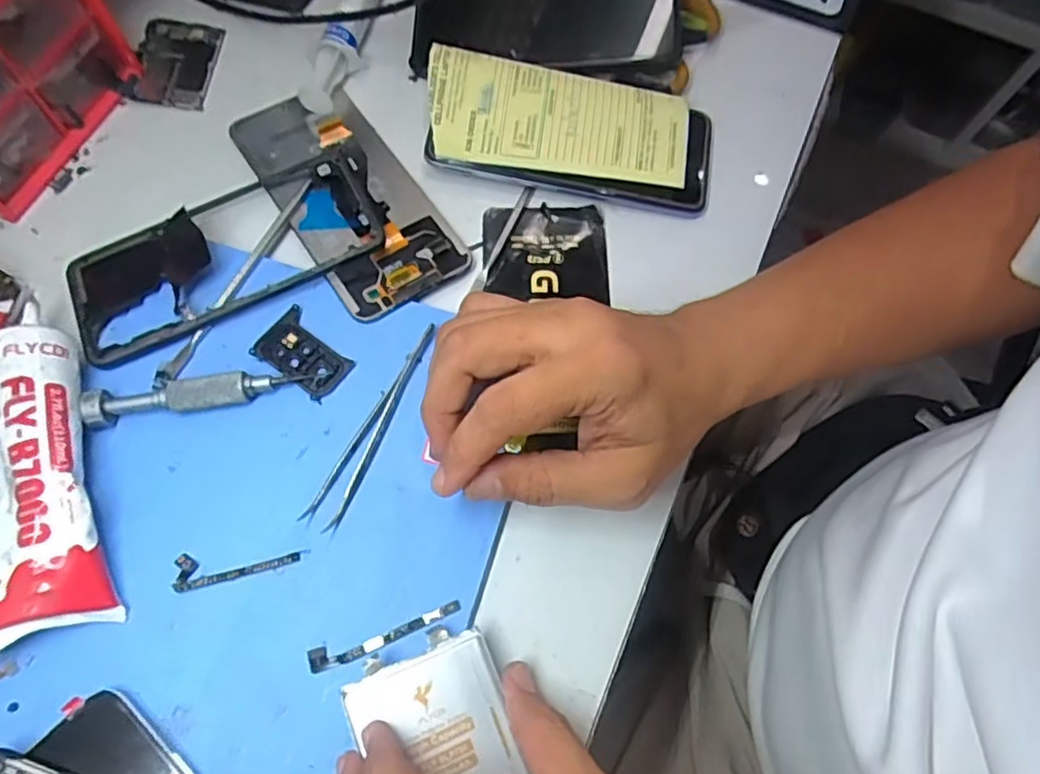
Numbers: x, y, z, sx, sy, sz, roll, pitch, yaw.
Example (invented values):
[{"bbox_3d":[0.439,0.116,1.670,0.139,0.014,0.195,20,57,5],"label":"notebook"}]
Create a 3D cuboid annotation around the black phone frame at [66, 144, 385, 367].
[{"bbox_3d":[-0.155,-0.074,0.348,0.162,0.016,0.079,-27,73,-11],"label":"black phone frame"}]

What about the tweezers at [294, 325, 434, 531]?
[{"bbox_3d":[-0.068,0.019,0.319,0.016,0.006,0.108,28,71,8],"label":"tweezers"}]

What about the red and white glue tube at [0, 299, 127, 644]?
[{"bbox_3d":[-0.218,0.036,0.294,0.048,0.032,0.145,-16,71,-8],"label":"red and white glue tube"}]

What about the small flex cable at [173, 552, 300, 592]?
[{"bbox_3d":[-0.128,0.081,0.295,0.055,0.004,0.015,-6,70,-4],"label":"small flex cable"}]

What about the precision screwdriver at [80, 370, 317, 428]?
[{"bbox_3d":[-0.155,0.002,0.317,0.101,0.015,0.016,-11,71,-6],"label":"precision screwdriver"}]

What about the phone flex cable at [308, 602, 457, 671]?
[{"bbox_3d":[-0.059,0.109,0.287,0.067,0.004,0.010,-17,71,-8],"label":"phone flex cable"}]

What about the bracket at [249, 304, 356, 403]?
[{"bbox_3d":[-0.108,-0.016,0.331,0.047,0.005,0.031,37,73,11],"label":"bracket"}]

